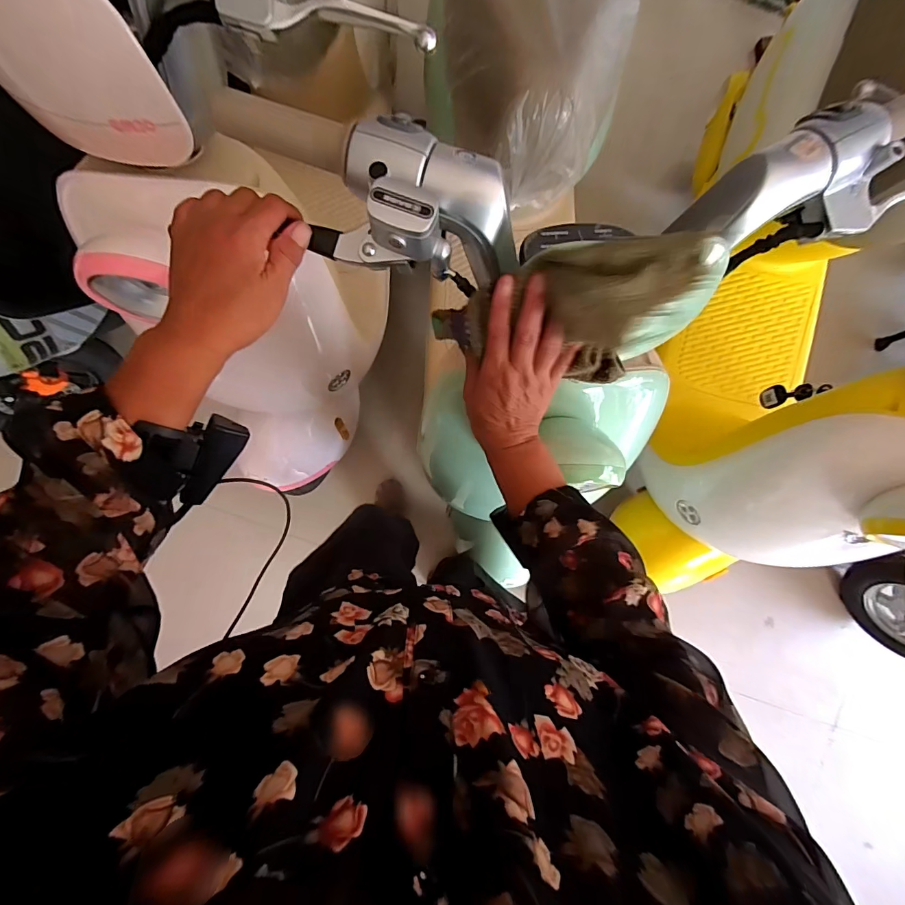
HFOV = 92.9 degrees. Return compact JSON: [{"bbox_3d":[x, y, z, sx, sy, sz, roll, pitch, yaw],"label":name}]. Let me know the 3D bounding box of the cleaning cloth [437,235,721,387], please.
[{"bbox_3d":[0.084,-0.106,0.344,0.194,0.101,0.077,-1,90,1],"label":"cleaning cloth"}]

